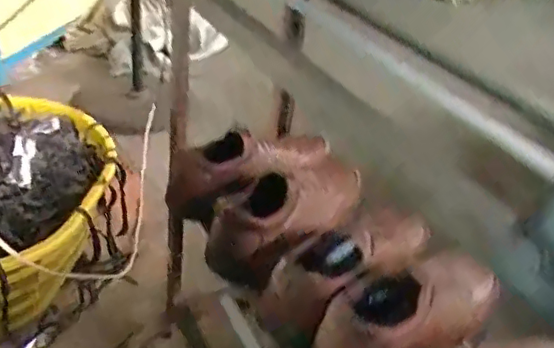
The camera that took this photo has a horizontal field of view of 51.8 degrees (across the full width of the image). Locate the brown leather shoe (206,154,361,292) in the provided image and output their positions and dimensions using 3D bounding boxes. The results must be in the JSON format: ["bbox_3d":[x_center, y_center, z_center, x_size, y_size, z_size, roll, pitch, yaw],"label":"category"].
[{"bbox_3d":[0.017,0.048,0.754,0.256,0.109,0.113,-23,45,-33],"label":"brown leather shoe"}]

